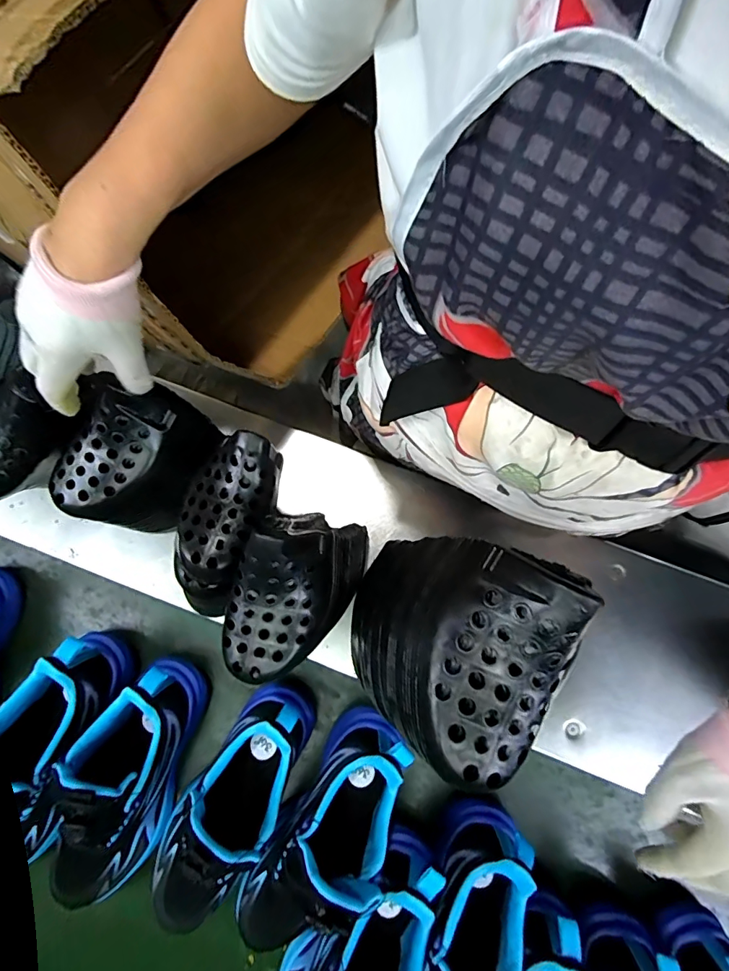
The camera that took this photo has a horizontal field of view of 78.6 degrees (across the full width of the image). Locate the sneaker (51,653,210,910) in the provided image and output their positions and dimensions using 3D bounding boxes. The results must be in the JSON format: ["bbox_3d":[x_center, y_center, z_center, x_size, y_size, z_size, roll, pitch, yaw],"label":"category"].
[{"bbox_3d":[-0.227,0.279,0.413,0.080,0.135,0.215,14,77,2],"label":"sneaker"}]

